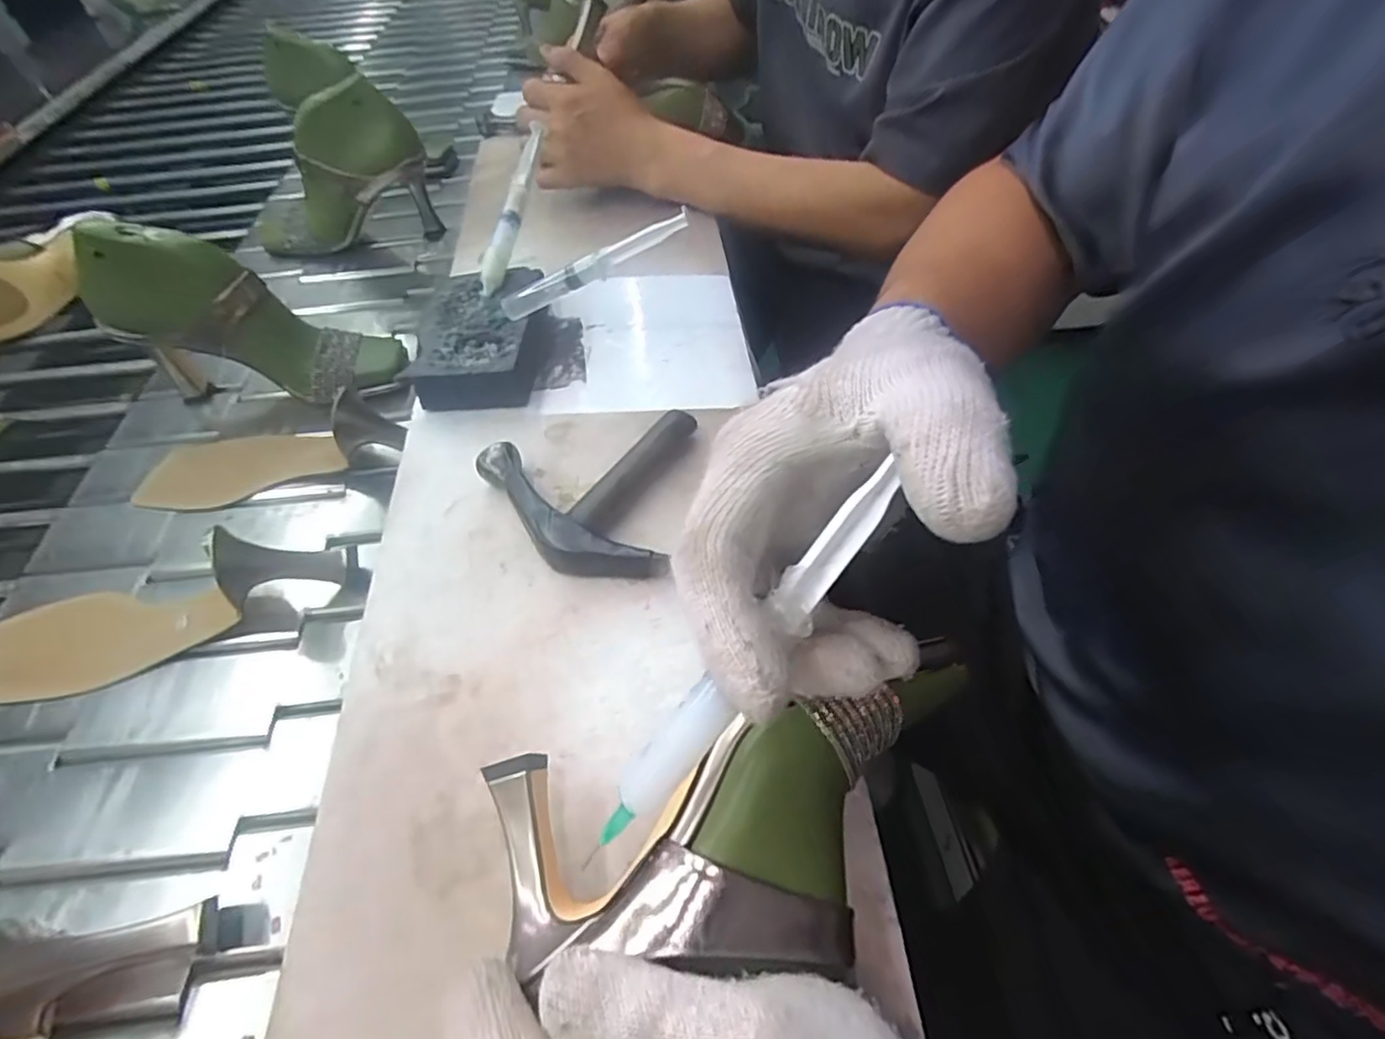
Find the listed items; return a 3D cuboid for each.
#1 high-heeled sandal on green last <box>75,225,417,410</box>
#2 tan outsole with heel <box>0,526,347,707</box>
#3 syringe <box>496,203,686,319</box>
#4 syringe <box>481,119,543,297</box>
[{"bbox_3d":[-0.361,-0.166,0.524,0.199,0.155,0.071,1,52,6],"label":"high-heeled sandal on green last"},{"bbox_3d":[-0.349,0.052,0.409,0.243,0.058,0.076,-14,52,-6],"label":"tan outsole with heel"},{"bbox_3d":[-0.070,-0.175,0.443,0.148,0.017,0.015,-18,48,21],"label":"syringe"},{"bbox_3d":[-0.143,-0.243,0.506,0.016,0.021,0.140,9,76,12],"label":"syringe"}]

